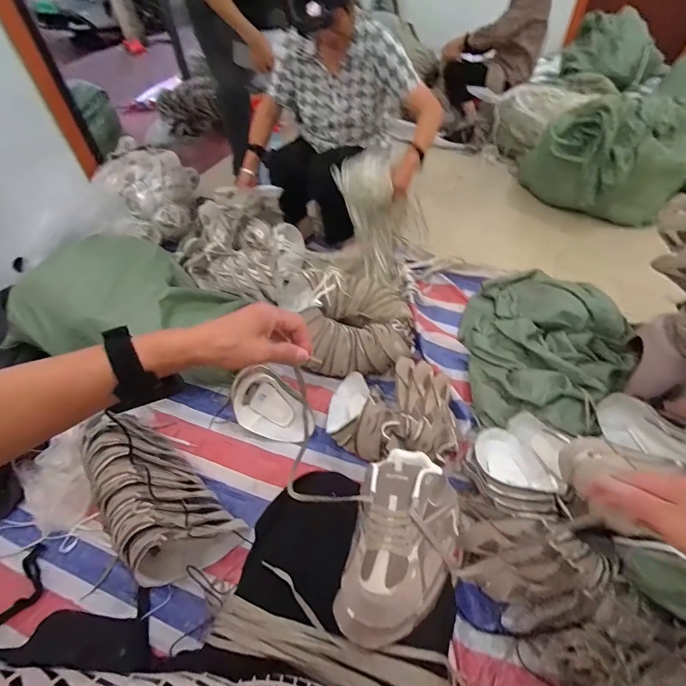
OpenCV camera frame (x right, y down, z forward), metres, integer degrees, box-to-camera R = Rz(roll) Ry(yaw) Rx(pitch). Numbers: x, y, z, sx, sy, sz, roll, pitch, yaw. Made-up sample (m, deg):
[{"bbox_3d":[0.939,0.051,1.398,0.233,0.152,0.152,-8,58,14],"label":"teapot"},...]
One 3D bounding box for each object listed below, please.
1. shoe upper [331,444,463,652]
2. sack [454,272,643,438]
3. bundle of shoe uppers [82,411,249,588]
[{"bbox_3d":[0.085,0.263,0.515,0.139,0.052,0.251,10,50,12],"label":"shoe upper"},{"bbox_3d":[0.617,0.008,1.169,0.488,0.125,0.614,21,53,20],"label":"sack"},{"bbox_3d":[-0.463,0.328,0.859,0.476,0.164,0.204,39,60,16],"label":"bundle of shoe uppers"}]

